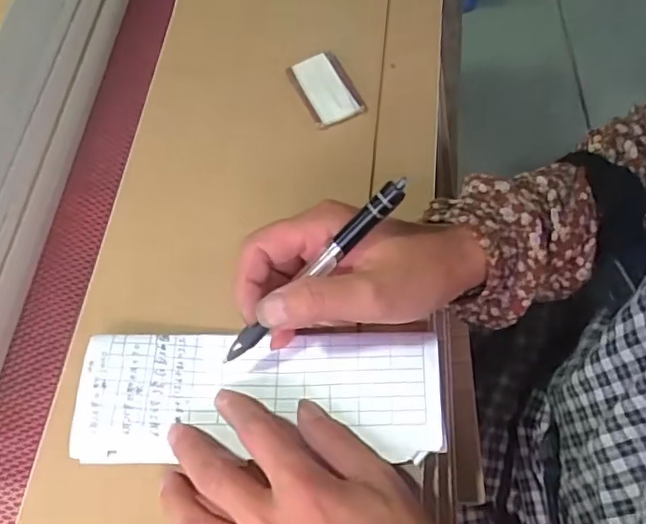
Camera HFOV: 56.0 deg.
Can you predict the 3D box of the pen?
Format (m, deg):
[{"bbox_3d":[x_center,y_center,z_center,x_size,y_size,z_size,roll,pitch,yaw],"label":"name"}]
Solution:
[{"bbox_3d":[-0.009,0.009,0.321,0.145,0.015,0.012,-45,64,19],"label":"pen"}]

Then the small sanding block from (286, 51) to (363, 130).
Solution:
[{"bbox_3d":[0.002,-0.130,0.458,0.039,0.016,0.057,-25,63,-10],"label":"small sanding block"}]

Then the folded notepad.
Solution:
[{"bbox_3d":[-0.037,0.076,0.352,0.206,0.017,0.072,-2,62,3],"label":"folded notepad"}]

